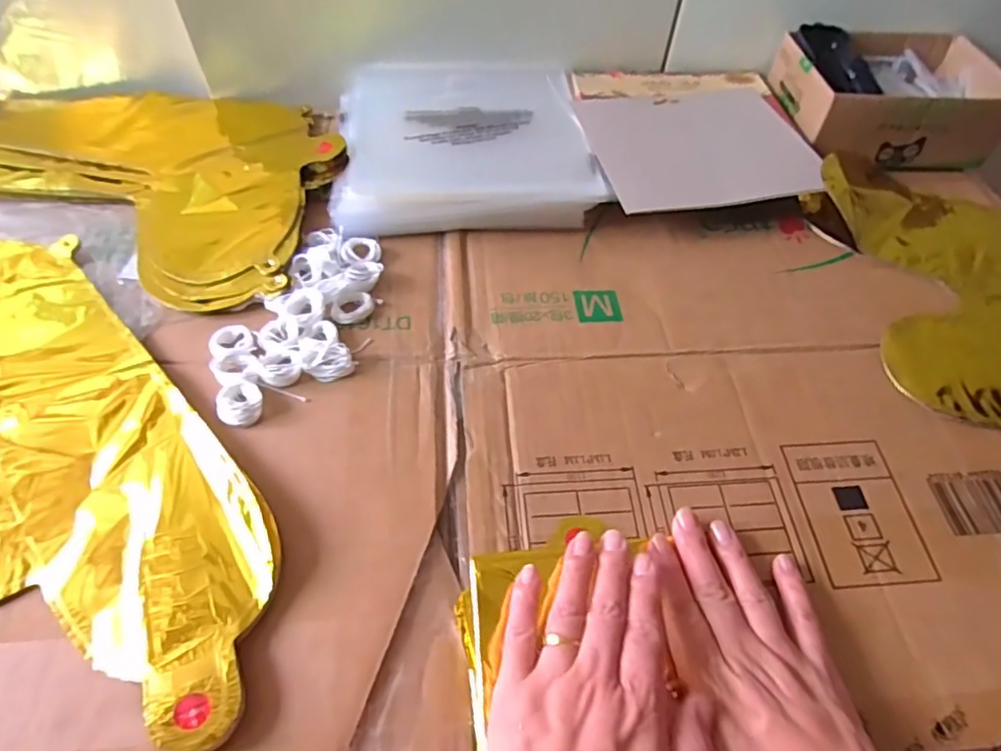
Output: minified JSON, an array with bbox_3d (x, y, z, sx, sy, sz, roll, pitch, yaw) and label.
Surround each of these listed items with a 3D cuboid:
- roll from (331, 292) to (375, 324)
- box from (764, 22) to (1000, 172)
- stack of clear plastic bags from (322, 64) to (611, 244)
[{"bbox_3d":[-0.106,-0.050,0.430,0.030,0.007,0.022,-19,59,-15],"label":"roll"},{"bbox_3d":[0.364,-0.268,0.568,0.180,0.062,0.139,-2,56,-4],"label":"box"},{"bbox_3d":[-0.034,-0.217,0.541,0.214,0.029,0.224,-5,56,-6],"label":"stack of clear plastic bags"}]

